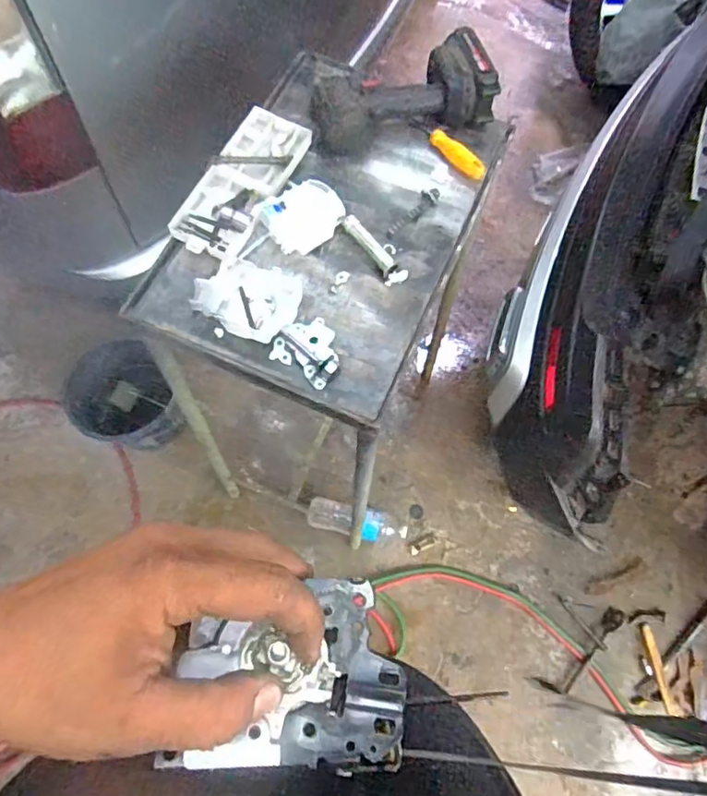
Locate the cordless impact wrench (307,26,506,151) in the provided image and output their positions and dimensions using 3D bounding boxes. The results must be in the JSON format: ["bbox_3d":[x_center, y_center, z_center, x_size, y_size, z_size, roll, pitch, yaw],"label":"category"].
[{"bbox_3d":[0.067,-0.397,0.735,0.230,0.069,0.116,-18,70,-9],"label":"cordless impact wrench"}]

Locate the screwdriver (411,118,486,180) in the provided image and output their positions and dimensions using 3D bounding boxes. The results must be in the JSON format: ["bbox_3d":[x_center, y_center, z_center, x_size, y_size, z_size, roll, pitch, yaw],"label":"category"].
[{"bbox_3d":[0.127,-0.336,0.753,0.028,0.019,0.129,-38,74,-15],"label":"screwdriver"}]

